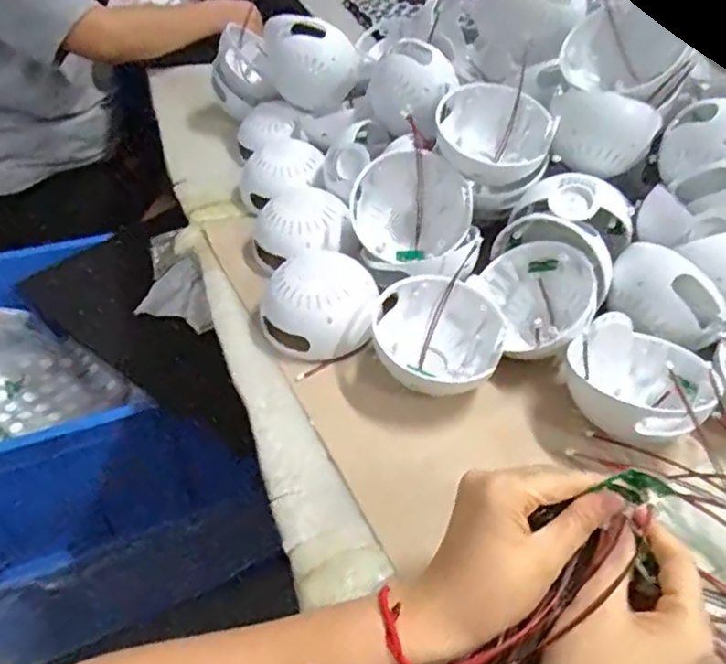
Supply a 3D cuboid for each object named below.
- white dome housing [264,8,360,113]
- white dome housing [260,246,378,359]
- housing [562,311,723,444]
[{"bbox_3d":[-0.062,-0.326,0.763,0.112,0.109,0.069,2,43,-3],"label":"white dome housing"},{"bbox_3d":[-0.043,-0.042,0.591,0.106,0.077,0.123,1,43,-4],"label":"white dome housing"},{"bbox_3d":[0.227,0.045,0.529,0.116,0.057,0.103,24,46,20],"label":"housing"}]

